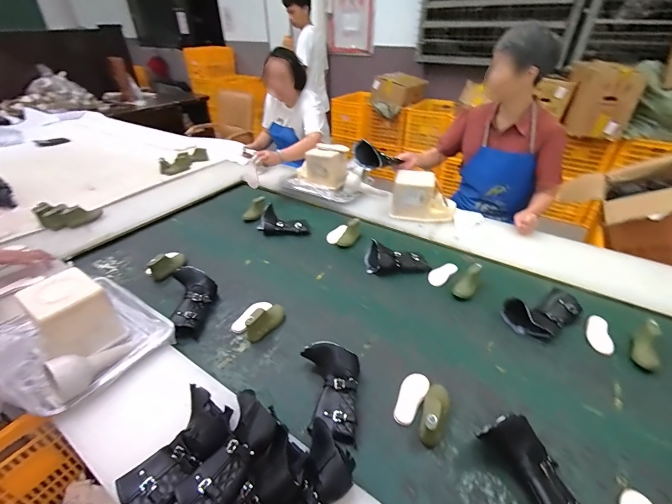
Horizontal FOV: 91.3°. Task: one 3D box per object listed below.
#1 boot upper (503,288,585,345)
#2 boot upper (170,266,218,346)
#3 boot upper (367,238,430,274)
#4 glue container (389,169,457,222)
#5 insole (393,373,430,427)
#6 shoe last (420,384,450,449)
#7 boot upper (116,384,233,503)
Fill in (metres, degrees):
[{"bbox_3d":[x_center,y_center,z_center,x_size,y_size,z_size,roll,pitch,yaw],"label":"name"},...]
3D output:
[{"bbox_3d":[0.586,0.161,0.931,0.212,0.068,0.135,-20,41,-26],"label":"boot upper"},{"bbox_3d":[-0.401,0.142,0.941,0.110,0.086,0.223,-11,37,-15],"label":"boot upper"},{"bbox_3d":[0.213,0.024,1.133,0.223,0.078,0.124,6,36,7],"label":"boot upper"},{"bbox_3d":[0.349,-0.213,1.296,0.243,0.160,0.127,10,37,13],"label":"glue container"},{"bbox_3d":[0.168,0.327,0.742,0.054,0.010,0.124,23,52,31],"label":"insole"},{"bbox_3d":[0.213,0.329,0.690,0.054,0.060,0.135,14,38,17],"label":"shoe last"},{"bbox_3d":[-0.271,0.343,0.575,0.117,0.068,0.203,19,40,24],"label":"boot upper"}]

